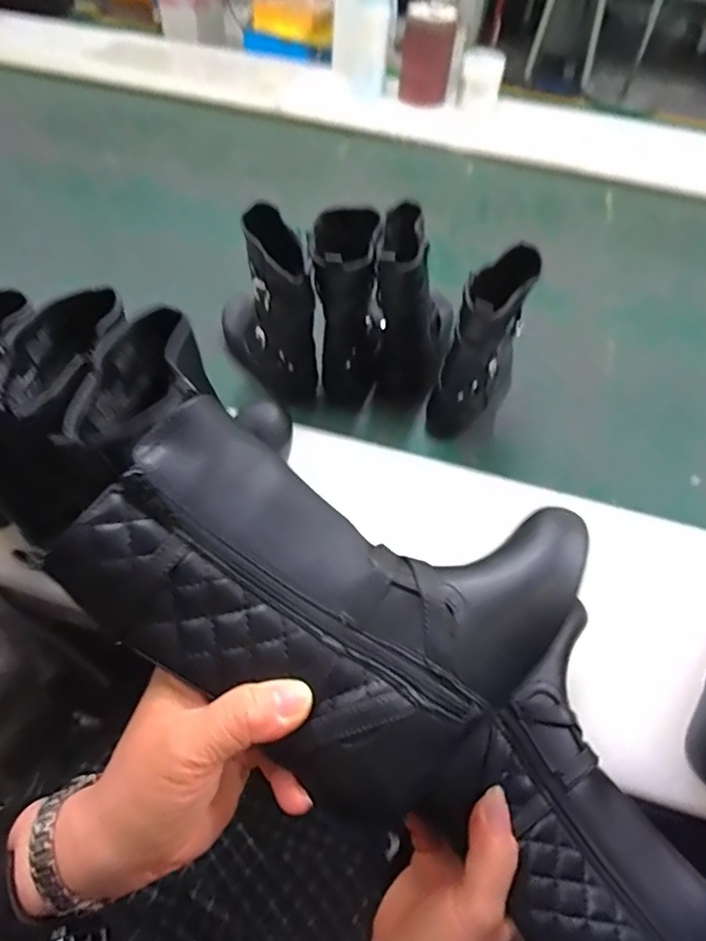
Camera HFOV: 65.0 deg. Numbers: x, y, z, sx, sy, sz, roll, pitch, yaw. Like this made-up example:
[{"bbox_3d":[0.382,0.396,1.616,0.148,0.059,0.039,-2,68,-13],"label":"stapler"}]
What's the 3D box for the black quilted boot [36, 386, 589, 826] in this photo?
[{"bbox_3d":[-0.006,0.045,0.264,0.196,0.075,0.160,29,55,16],"label":"black quilted boot"}]

